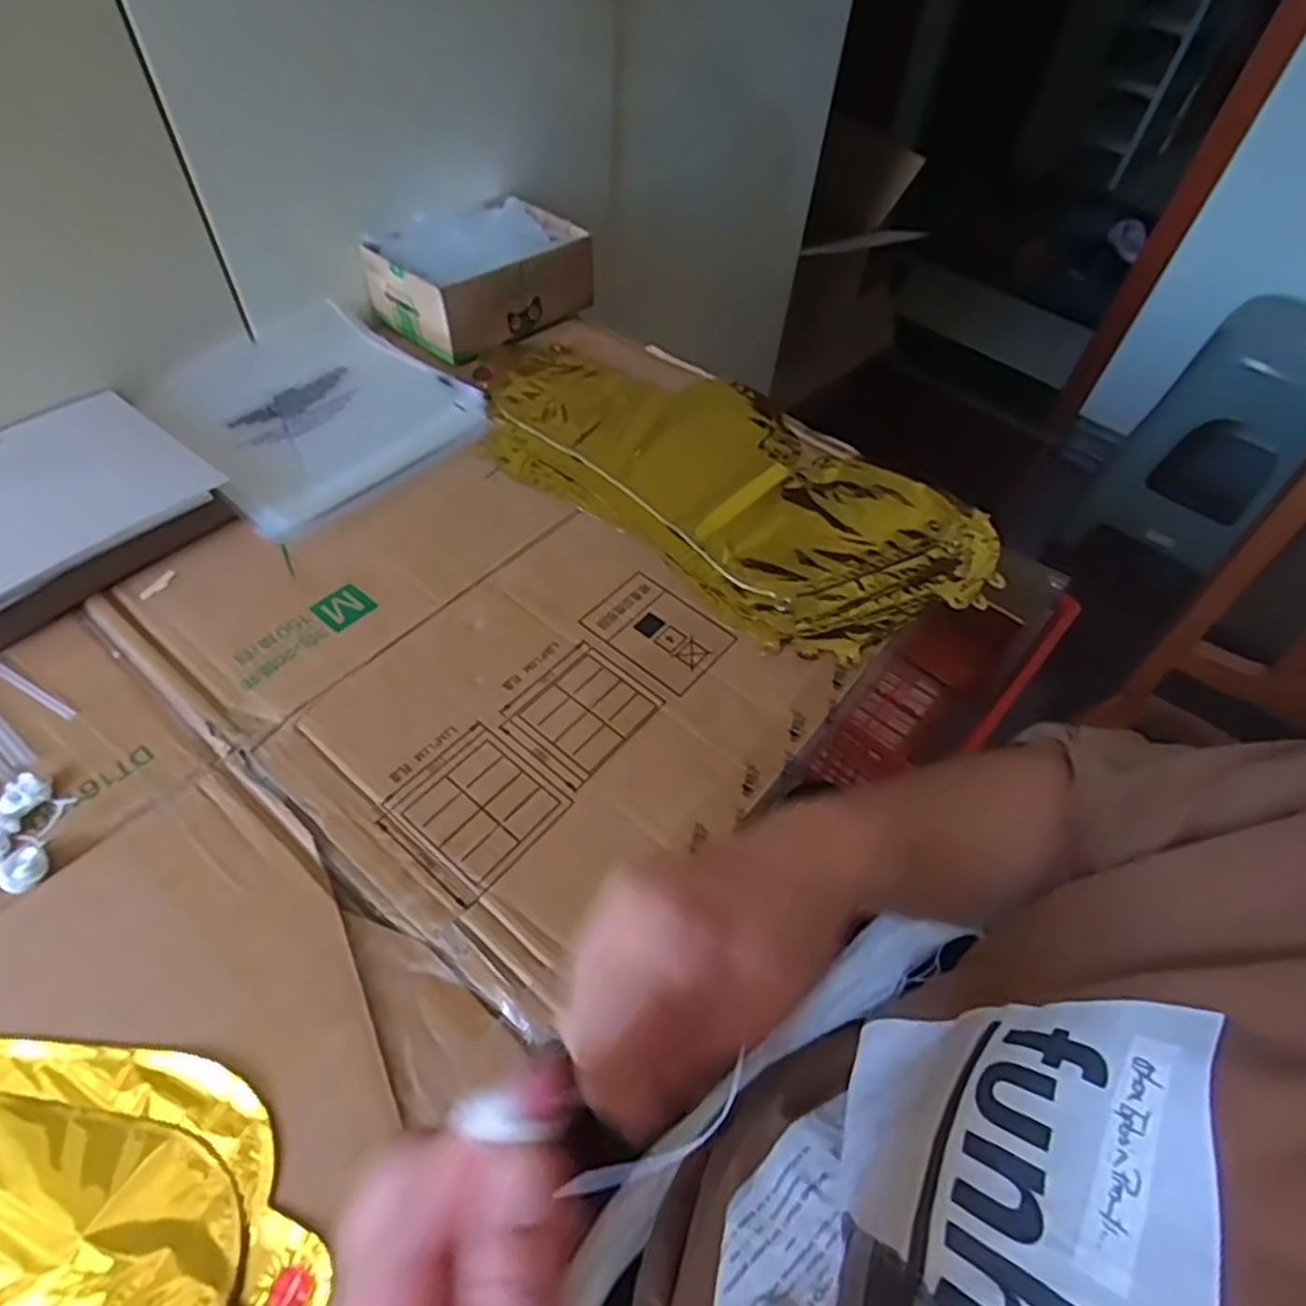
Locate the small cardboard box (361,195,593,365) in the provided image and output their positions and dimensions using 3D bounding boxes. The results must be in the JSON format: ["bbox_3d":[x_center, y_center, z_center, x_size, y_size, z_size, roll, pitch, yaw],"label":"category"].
[{"bbox_3d":[-0.165,-0.366,0.707,0.188,0.067,0.141,-35,62,-27],"label":"small cardboard box"}]

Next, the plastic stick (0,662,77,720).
[{"bbox_3d":[-0.374,0.021,0.438,0.075,0.004,0.007,25,55,14],"label":"plastic stick"}]

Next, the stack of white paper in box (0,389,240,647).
[{"bbox_3d":[-0.427,-0.097,0.502,0.168,0.028,0.202,33,57,20],"label":"stack of white paper in box"}]

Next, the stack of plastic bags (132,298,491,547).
[{"bbox_3d":[-0.285,-0.214,0.613,0.234,0.023,0.210,38,59,22],"label":"stack of plastic bags"}]

